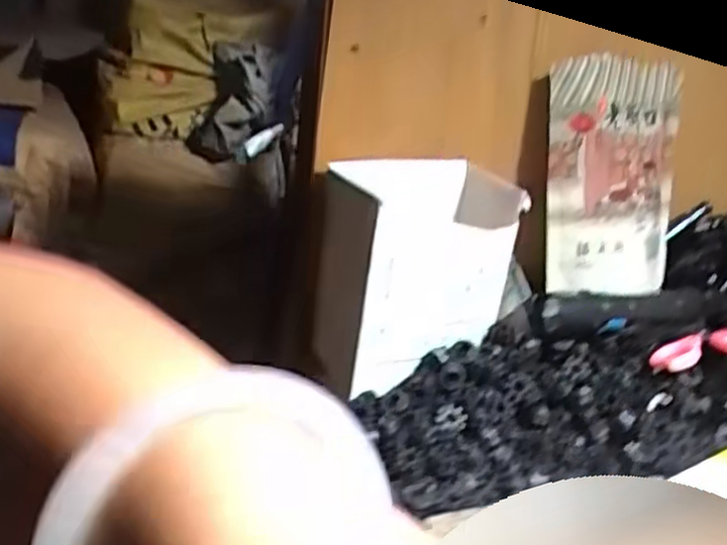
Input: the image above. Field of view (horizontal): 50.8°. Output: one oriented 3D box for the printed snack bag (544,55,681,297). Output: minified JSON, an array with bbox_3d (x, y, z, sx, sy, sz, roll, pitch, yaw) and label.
[{"bbox_3d":[0.202,-0.073,0.604,0.140,0.180,0.030,-2,9,-23],"label":"printed snack bag"}]

